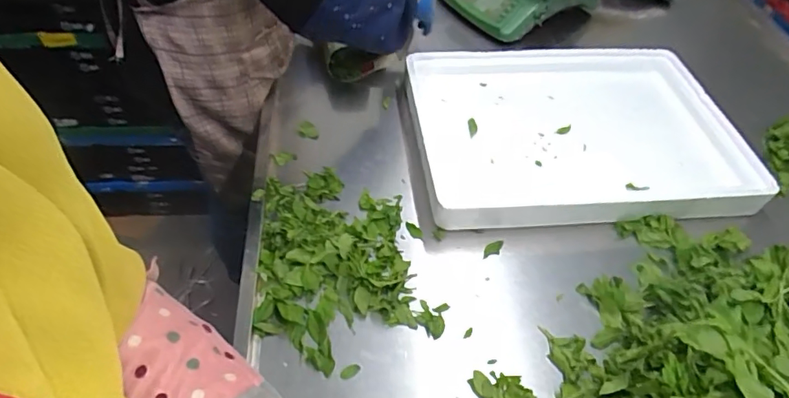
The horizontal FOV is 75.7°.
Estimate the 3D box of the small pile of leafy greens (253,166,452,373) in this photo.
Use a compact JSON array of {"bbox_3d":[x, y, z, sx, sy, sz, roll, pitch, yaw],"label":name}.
[{"bbox_3d":[-0.081,0.070,0.669,0.213,0.042,0.280,-14,52,-15],"label":"small pile of leafy greens"}]

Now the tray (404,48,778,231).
[{"bbox_3d":[0.290,-0.117,0.844,0.503,0.057,0.367,-3,50,-6],"label":"tray"}]

